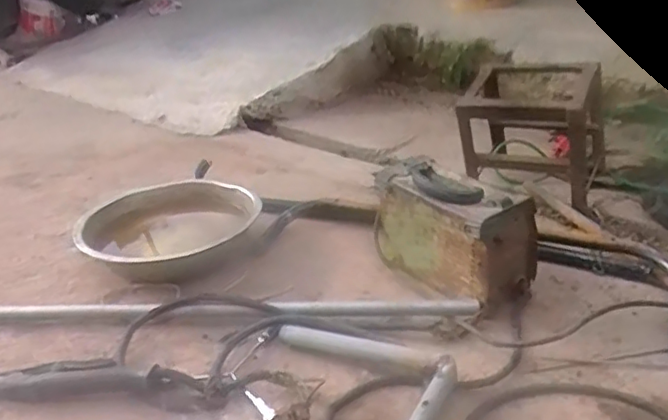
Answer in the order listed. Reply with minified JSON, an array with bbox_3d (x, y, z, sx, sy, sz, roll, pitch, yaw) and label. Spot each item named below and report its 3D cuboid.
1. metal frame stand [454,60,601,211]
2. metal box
[{"bbox_3d":[0.485,-0.194,1.496,0.310,0.243,0.282,10,30,27],"label":"metal frame stand"},{"bbox_3d":[0.216,0.037,1.149,0.151,0.186,0.300,-21,31,-29],"label":"metal box"}]

